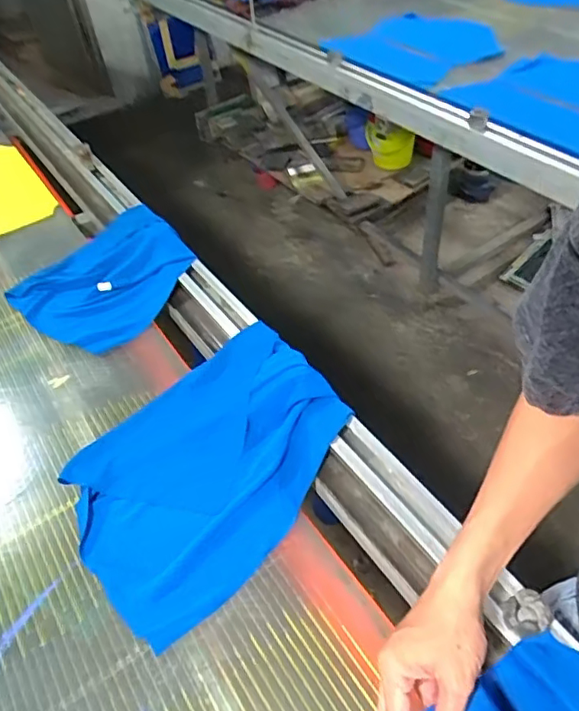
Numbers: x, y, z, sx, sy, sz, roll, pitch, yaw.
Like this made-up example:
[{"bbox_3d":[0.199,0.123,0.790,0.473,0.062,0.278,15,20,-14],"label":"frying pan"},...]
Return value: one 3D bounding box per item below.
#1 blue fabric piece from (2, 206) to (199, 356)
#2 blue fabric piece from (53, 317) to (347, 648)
[{"bbox_3d":[-0.297,-0.128,0.955,0.283,0.062,0.243,-37,54,-25],"label":"blue fabric piece"},{"bbox_3d":[-0.091,0.125,0.697,0.356,0.051,0.267,-34,53,-23],"label":"blue fabric piece"}]

